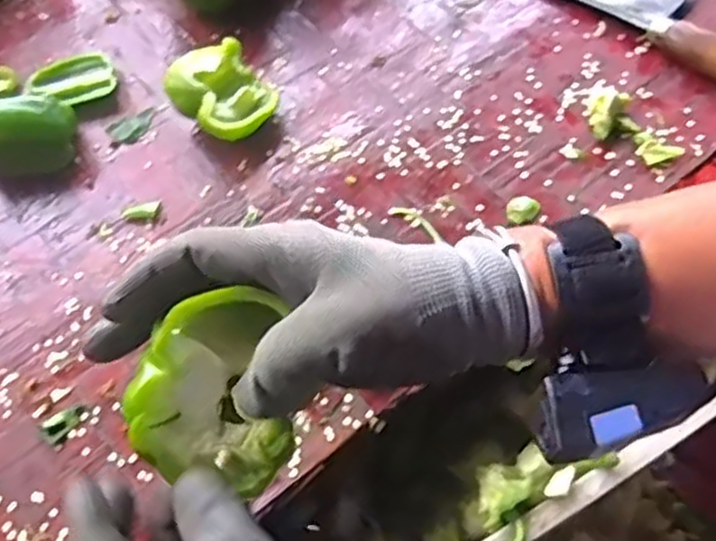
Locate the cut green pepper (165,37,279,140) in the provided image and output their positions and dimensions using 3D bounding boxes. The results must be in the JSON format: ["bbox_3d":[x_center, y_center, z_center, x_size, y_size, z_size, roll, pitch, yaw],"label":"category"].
[{"bbox_3d":[-0.097,-0.134,0.546,0.069,0.046,0.071,-1,61,2],"label":"cut green pepper"}]

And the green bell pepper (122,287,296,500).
[{"bbox_3d":[-0.057,0.045,0.307,0.066,0.044,0.076,20,94,-12],"label":"green bell pepper"}]

